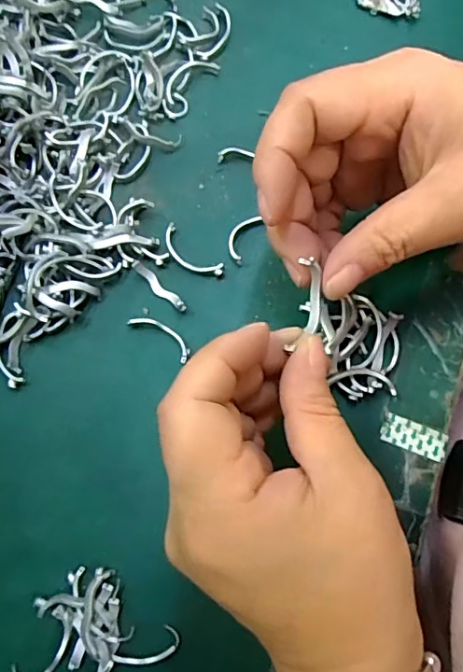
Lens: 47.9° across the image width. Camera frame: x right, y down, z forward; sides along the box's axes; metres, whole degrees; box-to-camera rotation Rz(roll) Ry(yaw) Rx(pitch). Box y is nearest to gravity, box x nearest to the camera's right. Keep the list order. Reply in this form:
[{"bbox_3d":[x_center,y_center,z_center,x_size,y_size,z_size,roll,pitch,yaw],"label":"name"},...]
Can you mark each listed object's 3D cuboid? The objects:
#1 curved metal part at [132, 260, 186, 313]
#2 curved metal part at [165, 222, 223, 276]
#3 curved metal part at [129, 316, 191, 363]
[{"bbox_3d":[-0.034,-0.023,0.245,0.006,0.007,0.034,-43,77,-10],"label":"curved metal part"},{"bbox_3d":[-0.020,-0.039,0.251,0.036,0.004,0.013,40,79,12],"label":"curved metal part"},{"bbox_3d":[-0.033,-0.001,0.240,0.034,0.006,0.010,35,78,11],"label":"curved metal part"}]

